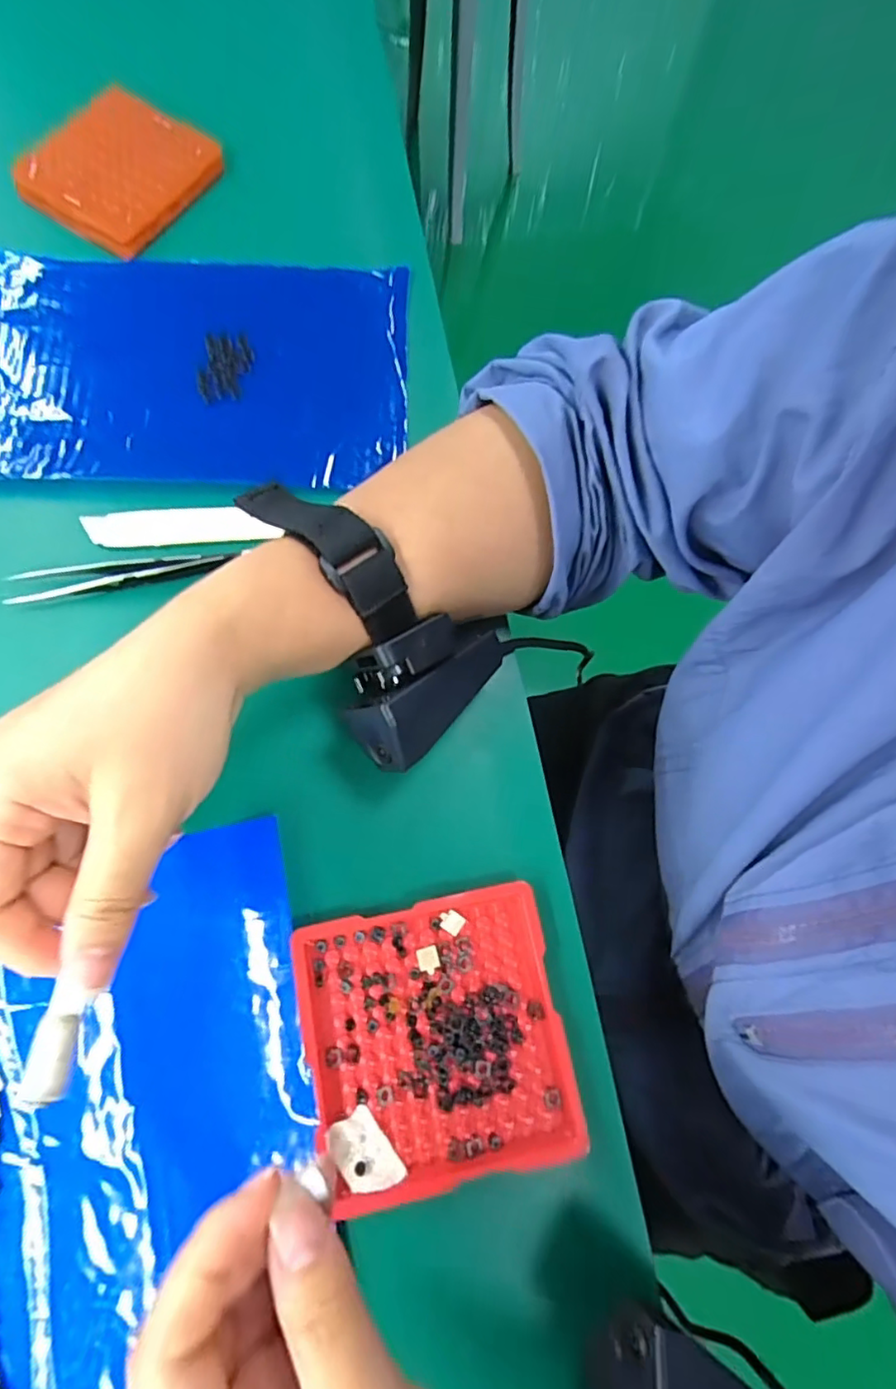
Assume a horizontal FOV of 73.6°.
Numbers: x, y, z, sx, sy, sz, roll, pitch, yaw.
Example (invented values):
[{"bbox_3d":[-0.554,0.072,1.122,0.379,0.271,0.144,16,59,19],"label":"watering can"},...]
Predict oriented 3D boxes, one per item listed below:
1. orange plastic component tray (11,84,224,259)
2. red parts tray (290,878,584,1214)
[{"bbox_3d":[-0.196,-0.313,0.354,0.090,0.012,0.094,33,74,5],"label":"orange plastic component tray"},{"bbox_3d":[-0.005,0.134,0.237,0.098,0.009,0.098,-11,75,-7],"label":"red parts tray"}]

